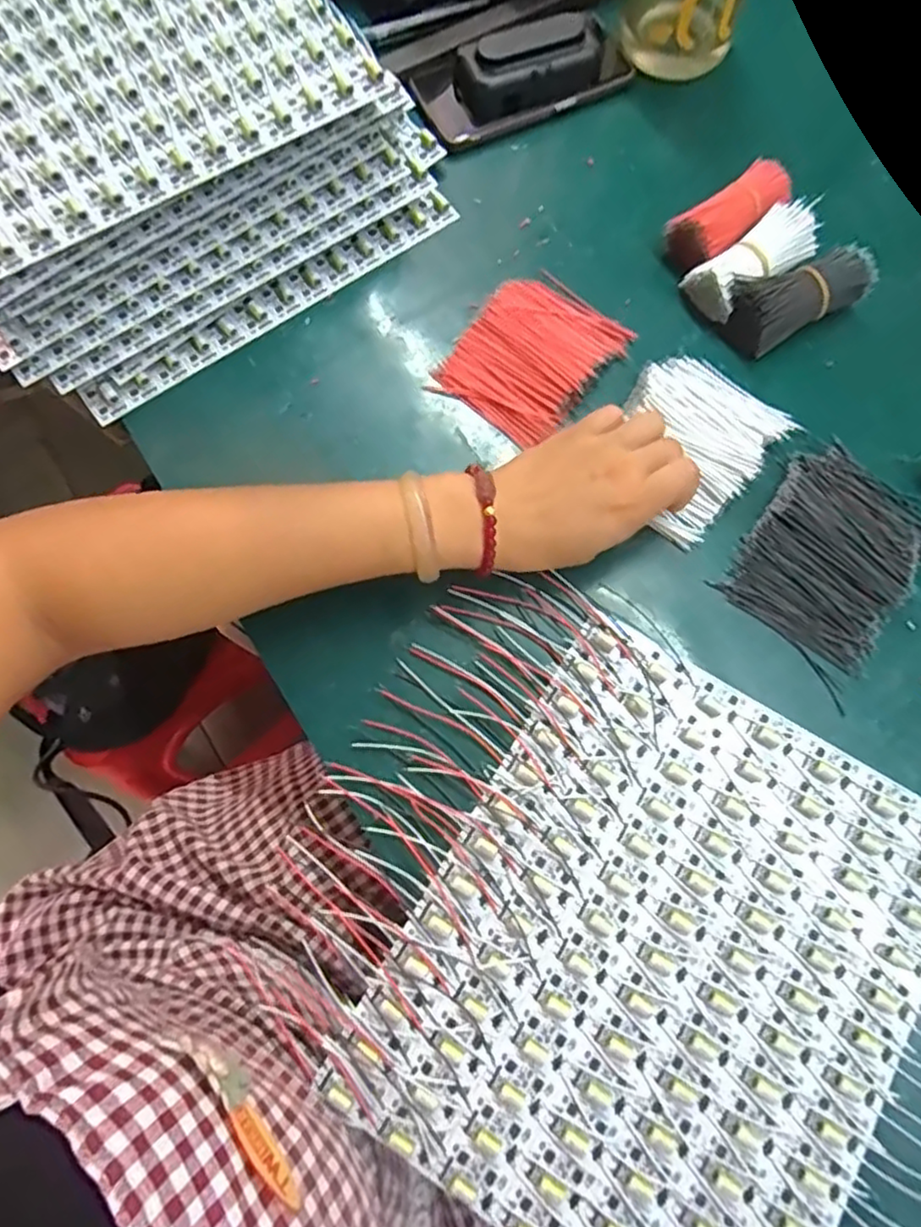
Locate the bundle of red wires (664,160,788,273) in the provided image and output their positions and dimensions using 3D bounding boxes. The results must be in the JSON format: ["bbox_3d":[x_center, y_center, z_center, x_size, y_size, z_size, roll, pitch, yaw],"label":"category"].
[{"bbox_3d":[0.186,-0.275,0.468,0.092,0.040,0.041,-38,77,-12],"label":"bundle of red wires"}]

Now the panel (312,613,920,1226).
[{"bbox_3d":[0.107,0.176,0.343,0.238,0.010,0.286,32,76,10],"label":"panel"}]

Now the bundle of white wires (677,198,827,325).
[{"bbox_3d":[0.201,-0.239,0.457,0.091,0.039,0.042,-34,76,-11],"label":"bundle of white wires"}]

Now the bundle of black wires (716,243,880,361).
[{"bbox_3d":[0.226,-0.214,0.447,0.094,0.033,0.045,-26,75,-9],"label":"bundle of black wires"}]

